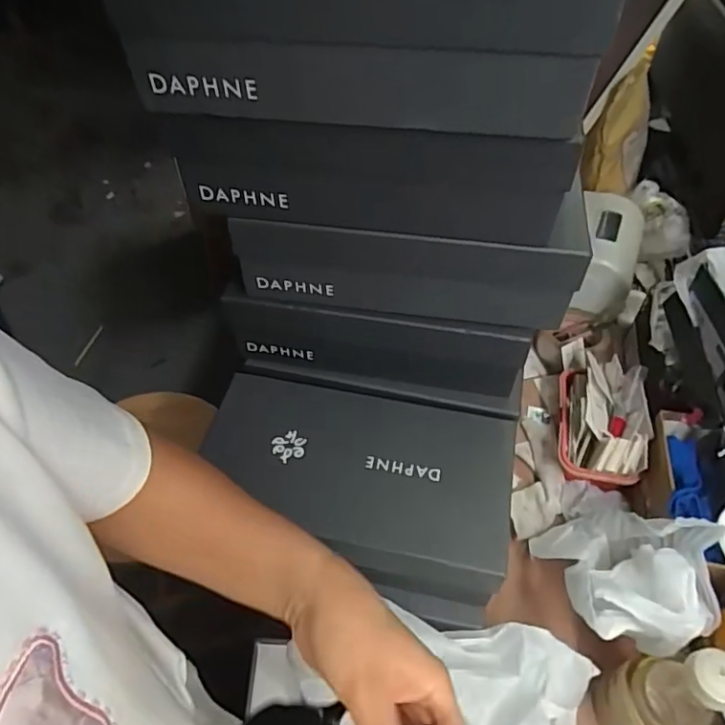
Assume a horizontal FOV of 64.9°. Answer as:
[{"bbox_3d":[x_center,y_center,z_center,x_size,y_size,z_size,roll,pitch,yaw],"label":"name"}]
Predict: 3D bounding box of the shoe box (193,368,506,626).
[{"bbox_3d":[-0.007,0.131,0.576,0.288,0.105,0.175,9,52,9],"label":"shoe box"}]

